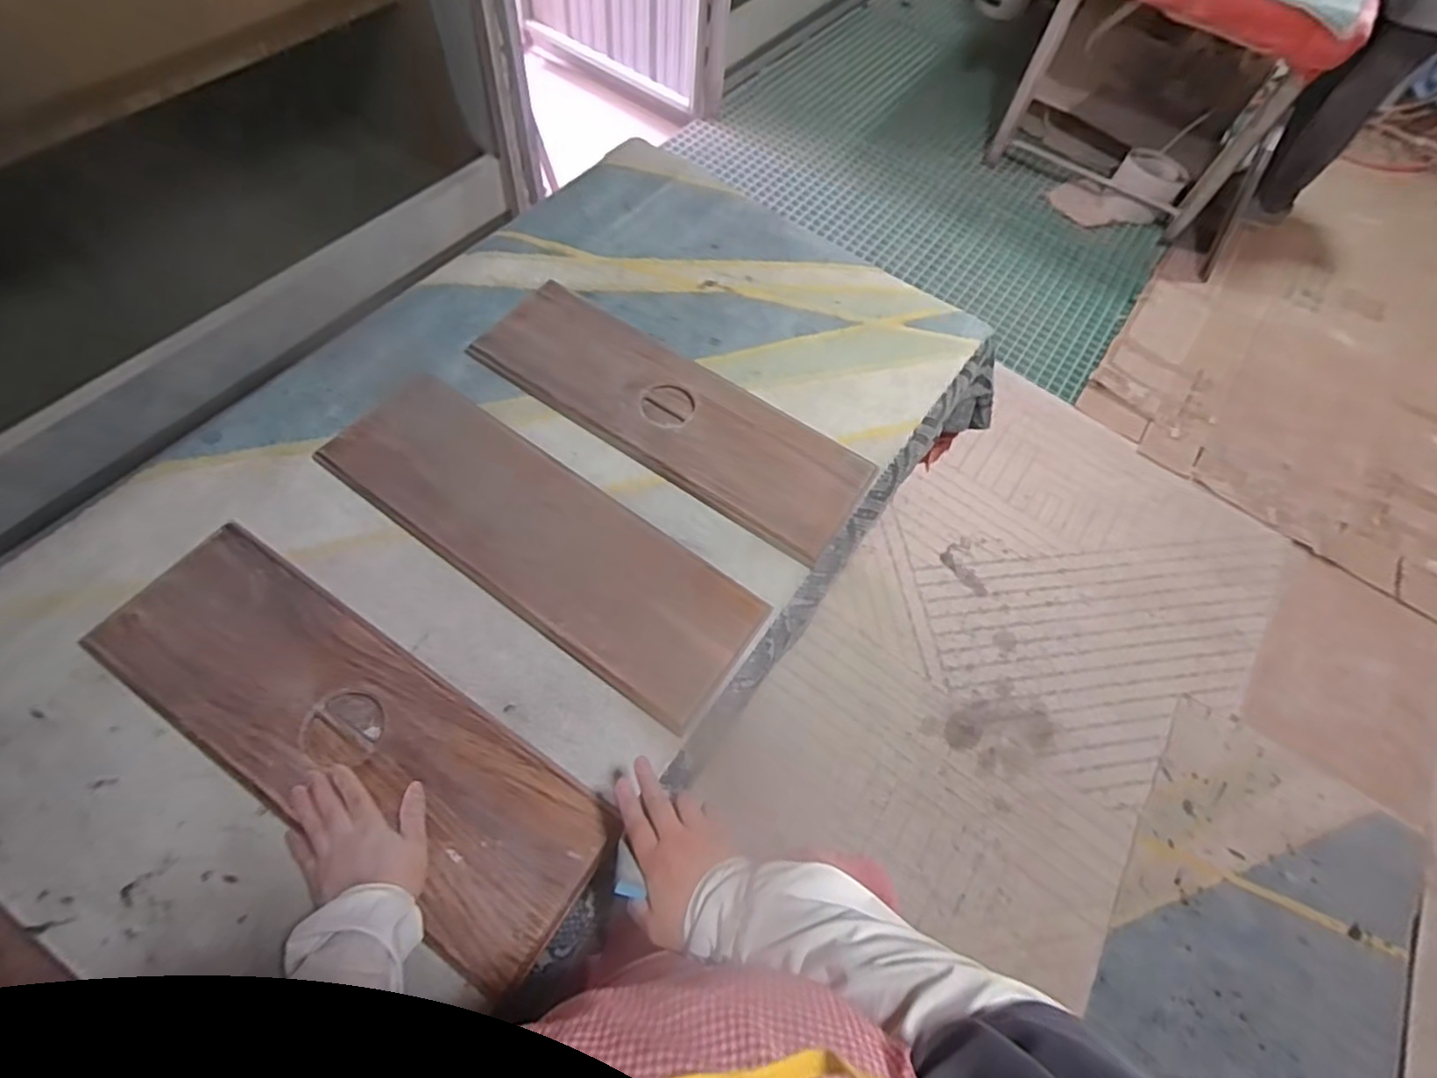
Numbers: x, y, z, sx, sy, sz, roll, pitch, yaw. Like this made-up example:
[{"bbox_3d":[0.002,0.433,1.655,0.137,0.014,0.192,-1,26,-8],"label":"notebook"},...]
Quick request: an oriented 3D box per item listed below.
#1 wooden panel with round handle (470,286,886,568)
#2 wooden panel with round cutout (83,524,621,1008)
[{"bbox_3d":[-0.063,-0.172,0.843,0.542,0.025,0.179,32,65,7],"label":"wooden panel with round handle"},{"bbox_3d":[-0.361,0.193,0.618,0.541,0.028,0.181,32,67,10],"label":"wooden panel with round cutout"}]

